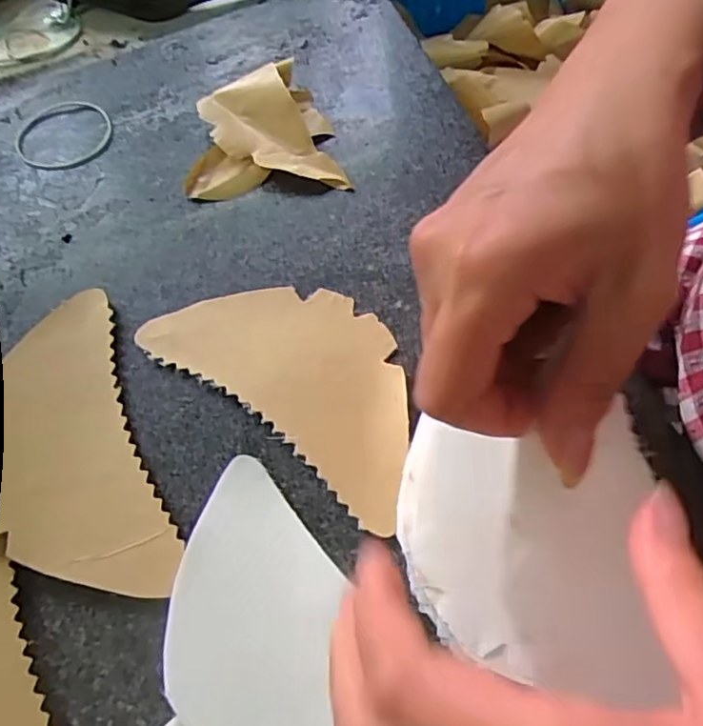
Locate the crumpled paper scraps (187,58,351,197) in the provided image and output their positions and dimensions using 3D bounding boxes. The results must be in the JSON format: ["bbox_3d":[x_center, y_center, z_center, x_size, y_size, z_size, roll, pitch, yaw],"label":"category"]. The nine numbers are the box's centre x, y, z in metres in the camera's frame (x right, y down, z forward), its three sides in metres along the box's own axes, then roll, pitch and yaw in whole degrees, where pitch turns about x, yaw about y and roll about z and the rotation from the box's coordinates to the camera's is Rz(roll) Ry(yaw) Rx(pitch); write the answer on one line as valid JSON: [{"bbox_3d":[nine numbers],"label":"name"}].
[{"bbox_3d":[-0.050,-0.131,0.352,0.082,0.014,0.079,-6,66,2],"label":"crumpled paper scraps"}]

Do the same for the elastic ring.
[{"bbox_3d":[-0.169,-0.134,0.371,0.055,0.004,0.055,-2,66,4],"label":"elastic ring"}]

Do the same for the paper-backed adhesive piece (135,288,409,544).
[{"bbox_3d":[-0.021,0.002,0.293,0.145,0.004,0.076,35,71,18],"label":"paper-backed adhesive piece"}]

